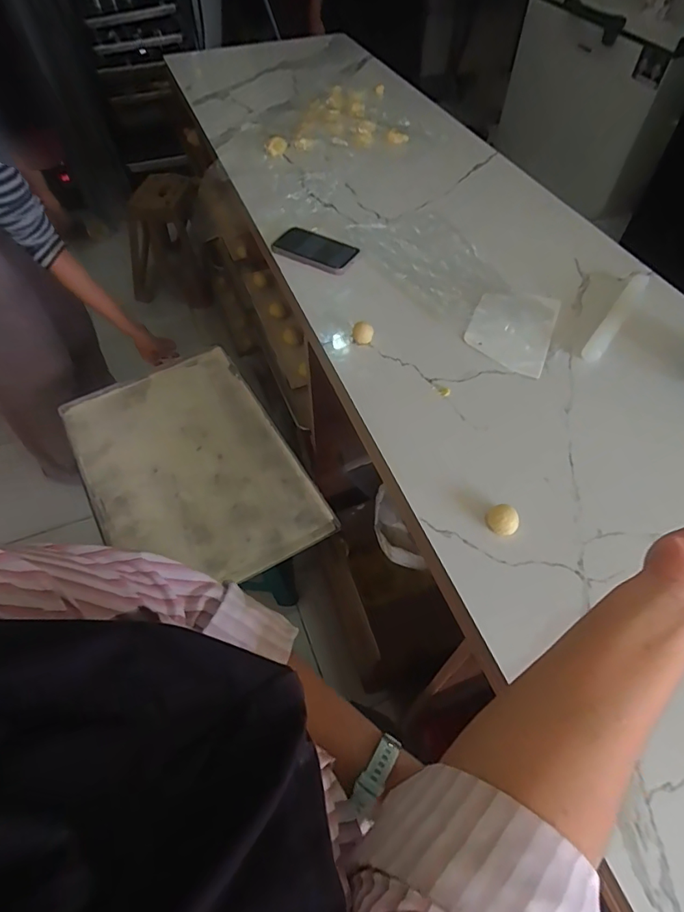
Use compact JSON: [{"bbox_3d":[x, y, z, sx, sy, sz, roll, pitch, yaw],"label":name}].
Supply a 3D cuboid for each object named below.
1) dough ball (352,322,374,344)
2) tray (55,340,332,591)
[{"bbox_3d":[0.032,-0.186,0.739,0.031,0.024,0.029,0,56,1],"label":"dough ball"},{"bbox_3d":[-0.327,0.016,1.042,0.399,0.030,0.592,-27,60,-17],"label":"tray"}]

